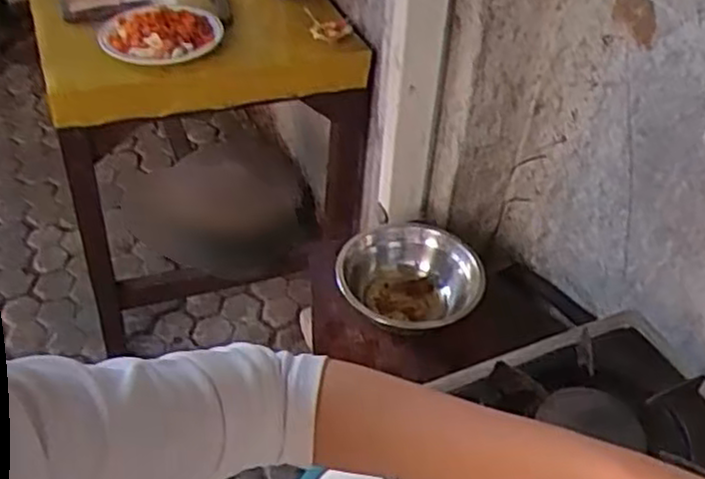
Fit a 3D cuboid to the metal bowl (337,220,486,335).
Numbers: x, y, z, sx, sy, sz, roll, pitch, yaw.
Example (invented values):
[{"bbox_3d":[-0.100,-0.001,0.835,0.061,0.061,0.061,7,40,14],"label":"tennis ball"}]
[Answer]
[{"bbox_3d":[0.079,0.069,0.993,0.163,0.095,0.179,2,44,-2],"label":"metal bowl"}]

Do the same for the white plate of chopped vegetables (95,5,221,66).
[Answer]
[{"bbox_3d":[-0.355,-0.382,1.359,0.182,0.040,0.190,2,44,-2],"label":"white plate of chopped vegetables"}]

